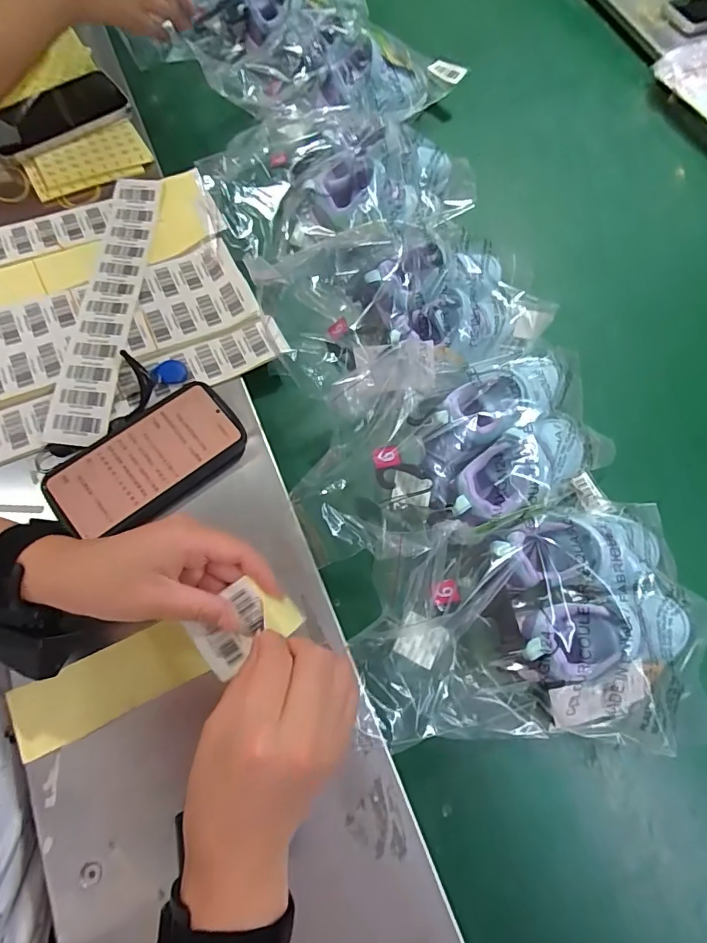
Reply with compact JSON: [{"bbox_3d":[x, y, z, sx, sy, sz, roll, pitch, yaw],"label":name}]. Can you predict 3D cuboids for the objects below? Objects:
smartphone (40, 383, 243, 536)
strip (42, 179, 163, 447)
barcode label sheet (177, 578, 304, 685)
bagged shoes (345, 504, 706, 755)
[{"bbox_3d":[-0.177,-0.009,0.422,0.161,0.012,0.087,-35,76,-18],"label":"smartphone"},{"bbox_3d":[-0.240,-0.171,0.482,0.052,0.009,0.317,6,69,-5],"label":"strip"},{"bbox_3d":[-0.075,0.104,0.329,0.068,0.021,0.045,-35,76,-13],"label":"barcode label sheet"},{"bbox_3d":[0.153,0.120,0.396,0.305,0.061,0.192,2,68,-6],"label":"bagged shoes"}]

